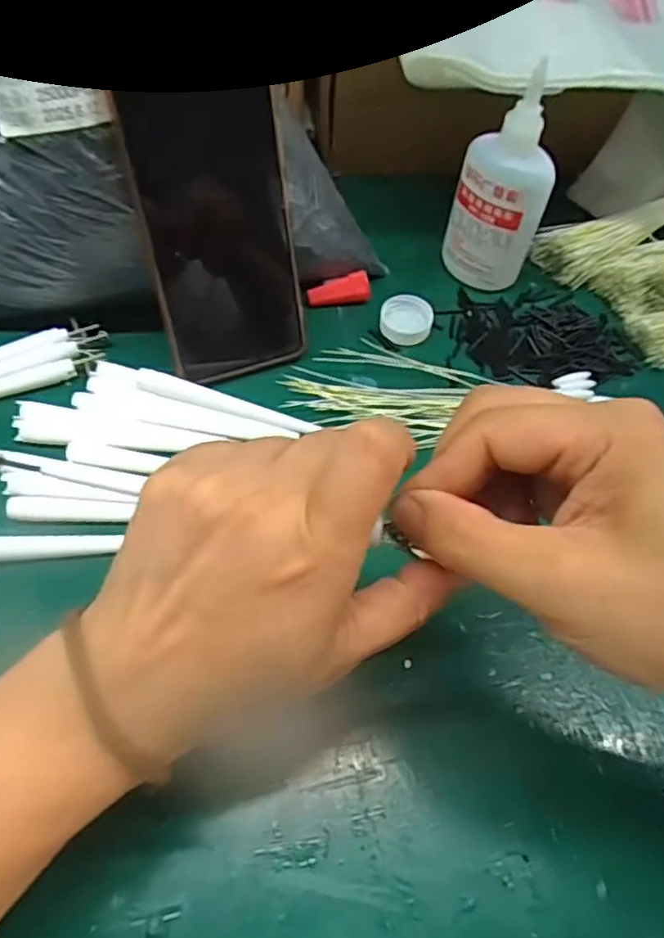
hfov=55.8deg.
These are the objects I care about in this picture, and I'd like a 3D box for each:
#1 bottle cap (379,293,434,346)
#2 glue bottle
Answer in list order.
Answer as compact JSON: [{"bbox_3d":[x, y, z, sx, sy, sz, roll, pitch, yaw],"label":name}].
[{"bbox_3d":[0.047,-0.095,0.399,0.033,0.016,0.030,2,56,-3],"label":"bottle cap"},{"bbox_3d":[0.105,-0.169,0.390,0.048,0.117,0.041,-3,57,-7],"label":"glue bottle"}]

